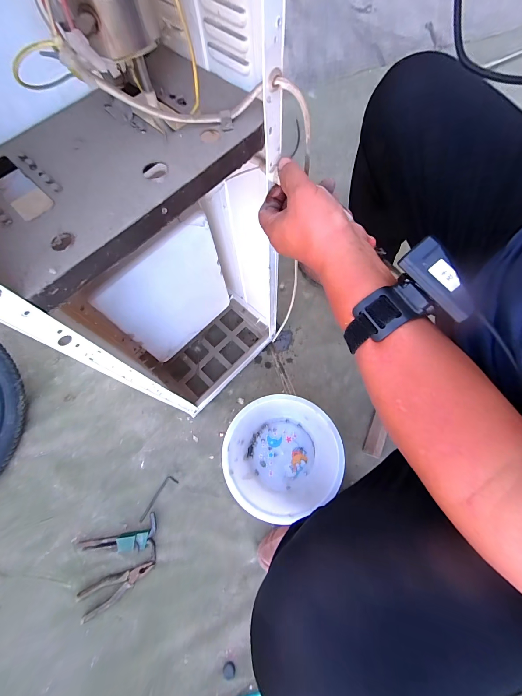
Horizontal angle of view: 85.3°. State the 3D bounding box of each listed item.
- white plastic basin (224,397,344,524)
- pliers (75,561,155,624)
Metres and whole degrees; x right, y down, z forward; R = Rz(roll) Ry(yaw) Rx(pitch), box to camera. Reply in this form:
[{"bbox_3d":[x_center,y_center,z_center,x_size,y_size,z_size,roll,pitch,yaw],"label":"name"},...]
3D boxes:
[{"bbox_3d":[0.045,0.240,0.644,0.250,0.095,0.242,-1,69,2],"label":"white plastic basin"},{"bbox_3d":[-0.306,0.504,0.599,0.160,0.011,0.053,-27,71,-8],"label":"pliers"}]

